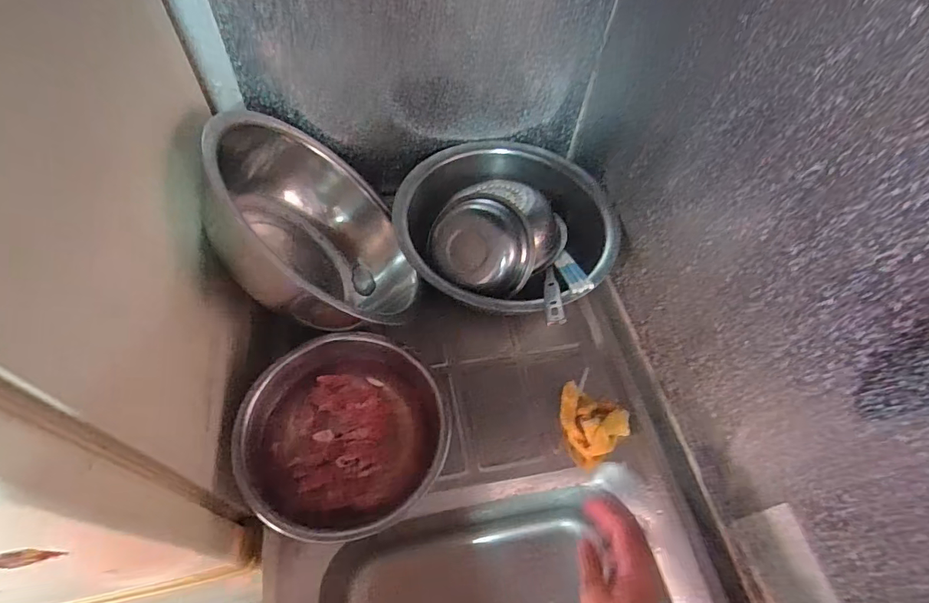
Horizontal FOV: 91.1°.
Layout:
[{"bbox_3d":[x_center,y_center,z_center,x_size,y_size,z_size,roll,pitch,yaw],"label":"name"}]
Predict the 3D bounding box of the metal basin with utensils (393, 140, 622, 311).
[{"bbox_3d":[0.069,-0.115,0.713,0.319,0.133,0.312,2,56,-3],"label":"metal basin with utensils"}]

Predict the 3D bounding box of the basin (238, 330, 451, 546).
[{"bbox_3d":[-0.145,0.154,0.560,0.235,0.072,0.235,2,56,-3],"label":"basin"}]

